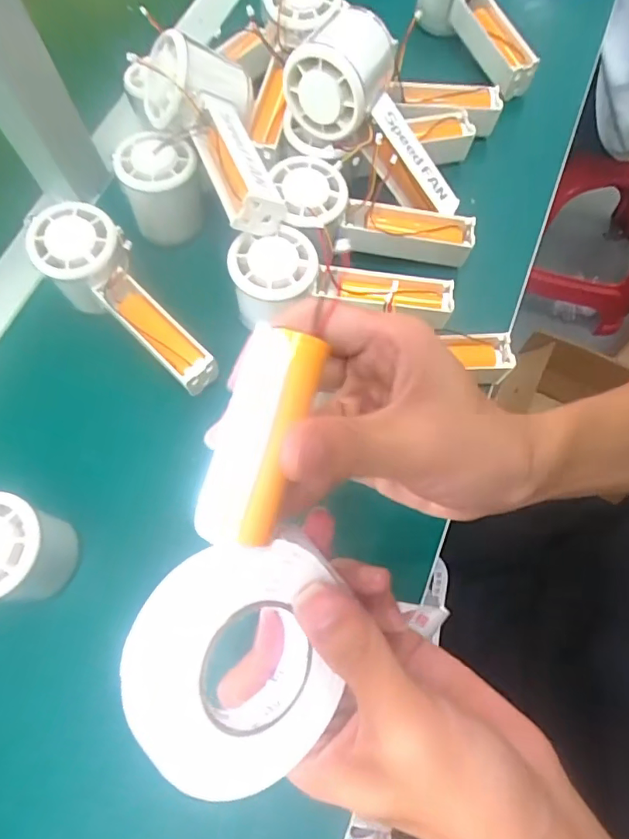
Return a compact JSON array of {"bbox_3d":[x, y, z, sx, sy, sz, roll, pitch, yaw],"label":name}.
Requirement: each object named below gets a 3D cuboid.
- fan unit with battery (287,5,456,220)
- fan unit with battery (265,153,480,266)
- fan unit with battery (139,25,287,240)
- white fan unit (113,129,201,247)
[{"bbox_3d":[0.048,-0.208,0.361,0.146,0.056,0.061,35,68,-30],"label":"fan unit with battery"},{"bbox_3d":[0.040,-0.142,0.367,0.147,0.041,0.052,13,69,-14],"label":"fan unit with battery"},{"bbox_3d":[-0.068,-0.190,0.330,0.073,0.039,0.146,-18,70,-5],"label":"fan unit with battery"},{"bbox_3d":[-0.112,-0.174,0.380,0.055,0.060,0.053,-16,69,-4],"label":"white fan unit"}]

